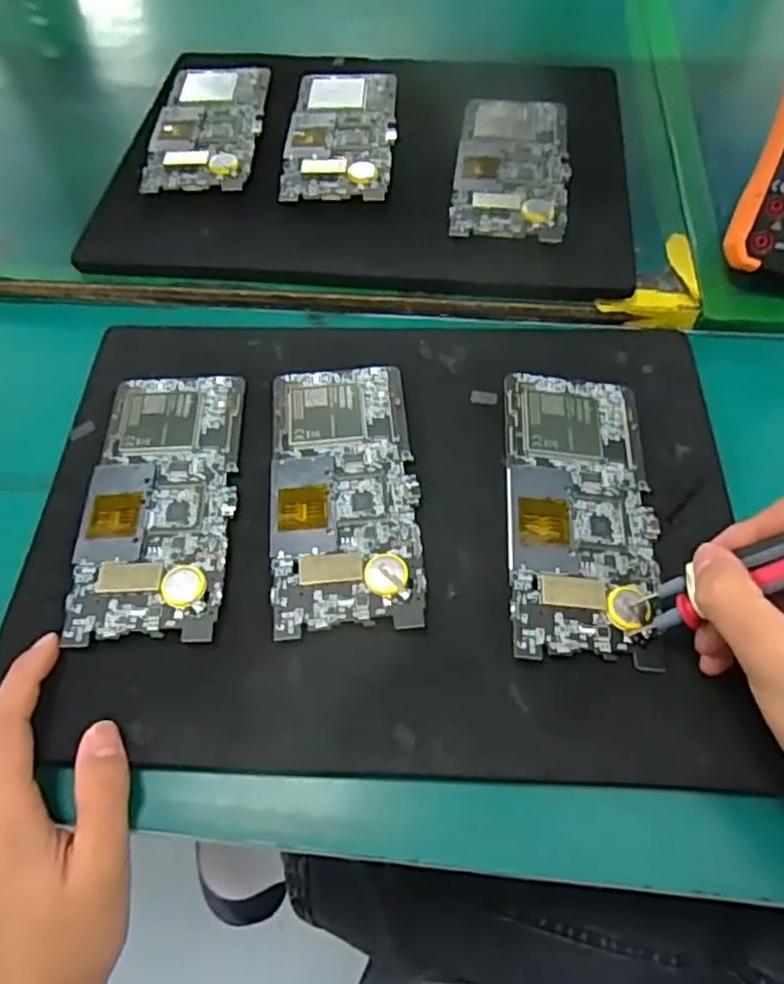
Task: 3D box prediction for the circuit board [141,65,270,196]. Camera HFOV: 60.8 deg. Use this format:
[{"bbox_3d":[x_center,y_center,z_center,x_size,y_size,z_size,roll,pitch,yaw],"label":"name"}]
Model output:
[{"bbox_3d":[-0.130,-0.265,0.478,0.073,0.005,0.158,-2,59,1],"label":"circuit board"}]

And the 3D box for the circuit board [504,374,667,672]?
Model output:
[{"bbox_3d":[0.092,0.005,0.326,0.070,0.014,0.152,2,59,4],"label":"circuit board"}]

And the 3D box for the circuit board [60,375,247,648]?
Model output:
[{"bbox_3d":[-0.117,-0.001,0.341,0.072,0.007,0.156,-3,59,1],"label":"circuit board"}]

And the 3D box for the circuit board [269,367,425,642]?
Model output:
[{"bbox_3d":[-0.025,-0.004,0.341,0.071,0.007,0.154,-5,59,0],"label":"circuit board"}]

